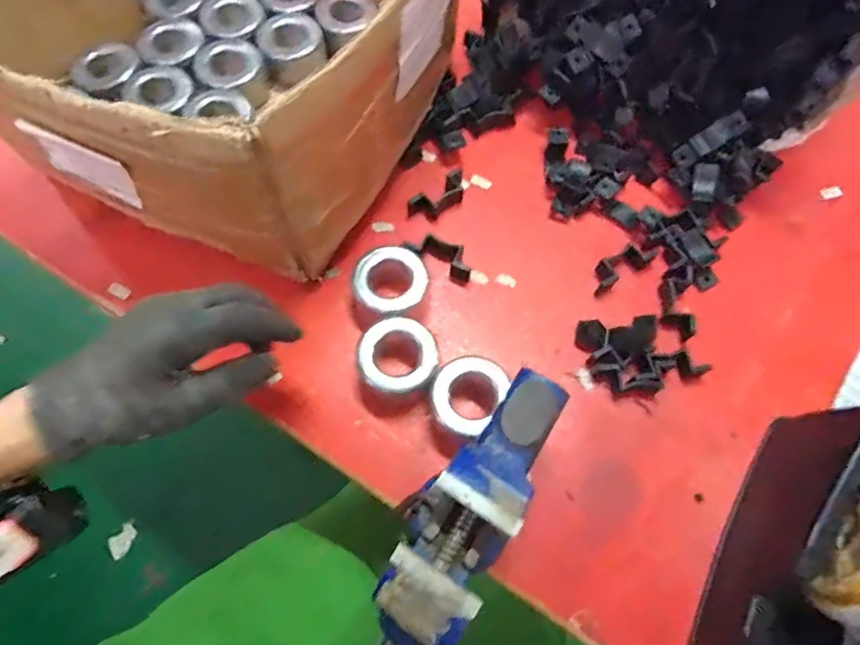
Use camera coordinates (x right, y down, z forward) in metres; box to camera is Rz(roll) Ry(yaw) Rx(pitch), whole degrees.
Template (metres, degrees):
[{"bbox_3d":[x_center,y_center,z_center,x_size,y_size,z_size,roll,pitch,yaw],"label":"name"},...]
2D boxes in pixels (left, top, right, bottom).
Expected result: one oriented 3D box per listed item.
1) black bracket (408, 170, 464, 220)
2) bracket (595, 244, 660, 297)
[{"bbox_3d":[0.009,-0.116,0.473,0.062,0.020,0.024,-37,73,-14],"label":"black bracket"},{"bbox_3d":[0.169,-0.051,0.445,0.069,0.020,0.024,-33,72,-13],"label":"bracket"}]

